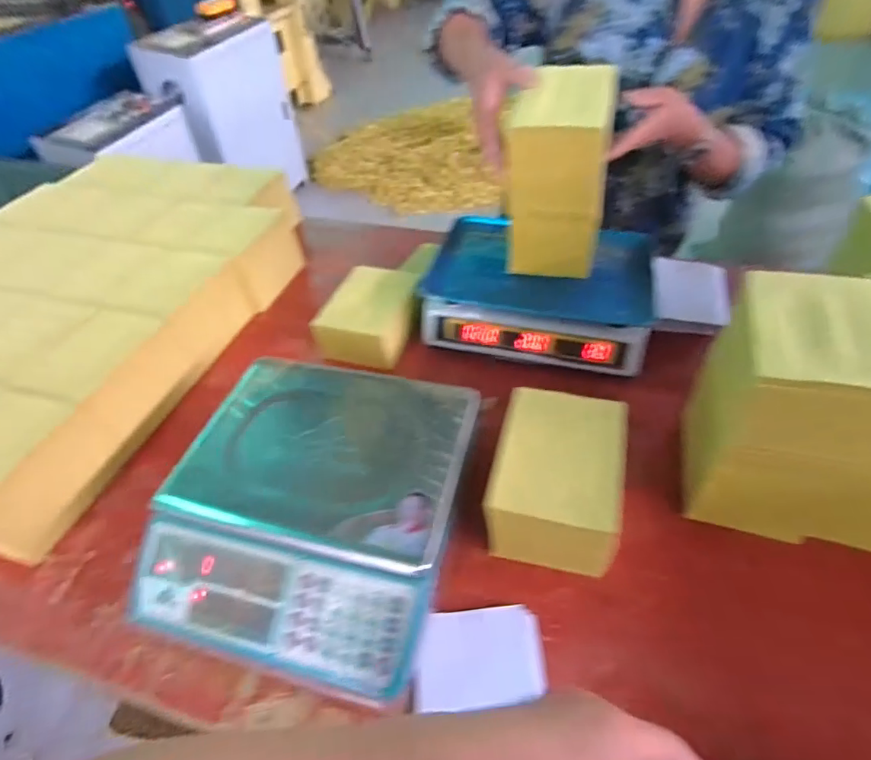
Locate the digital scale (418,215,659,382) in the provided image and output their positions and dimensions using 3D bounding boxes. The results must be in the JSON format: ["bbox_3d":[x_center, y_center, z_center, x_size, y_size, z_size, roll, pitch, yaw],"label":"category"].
[{"bbox_3d":[0.166,-0.136,0.774,0.338,0.100,0.235,11,49,14],"label":"digital scale"}]

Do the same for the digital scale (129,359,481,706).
[{"bbox_3d":[-0.126,0.121,0.539,0.292,0.091,0.317,10,49,13],"label":"digital scale"}]

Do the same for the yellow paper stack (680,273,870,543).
[{"bbox_3d":[0.363,0.032,0.524,0.136,0.233,0.145,6,48,9],"label":"yellow paper stack"}]

